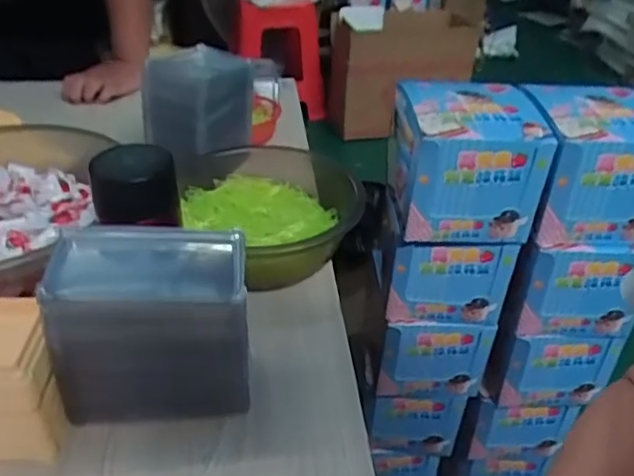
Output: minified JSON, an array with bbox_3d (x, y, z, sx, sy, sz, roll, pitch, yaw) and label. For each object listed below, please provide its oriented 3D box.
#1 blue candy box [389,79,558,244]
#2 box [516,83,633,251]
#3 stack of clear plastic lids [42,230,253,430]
[{"bbox_3d":[0.168,-0.095,0.727,0.152,0.131,0.159,-3,33,-4],"label":"blue candy box"},{"bbox_3d":[0.326,-0.093,0.737,0.150,0.131,0.171,2,33,3],"label":"box"},{"bbox_3d":[-0.127,0.073,0.488,0.145,0.137,0.084,-2,33,-4],"label":"stack of clear plastic lids"}]

